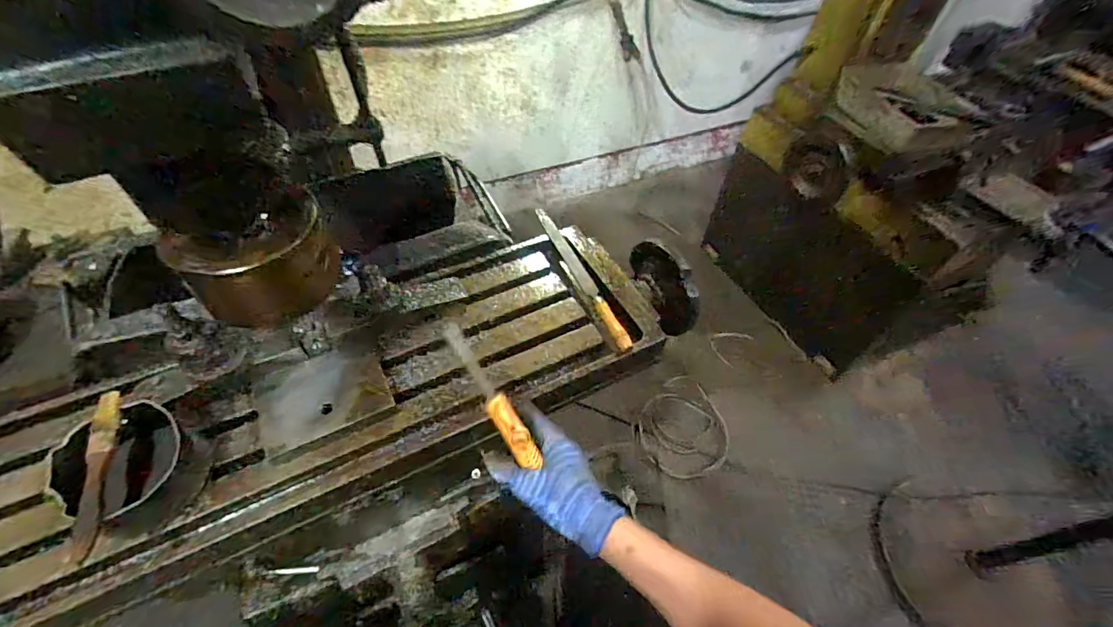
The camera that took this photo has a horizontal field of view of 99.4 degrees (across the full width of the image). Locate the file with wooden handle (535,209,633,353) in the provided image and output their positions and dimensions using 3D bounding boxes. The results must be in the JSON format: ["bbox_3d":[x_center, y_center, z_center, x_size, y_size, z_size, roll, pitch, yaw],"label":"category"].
[{"bbox_3d":[0.032,-0.055,0.643,0.020,0.018,0.278,-17,54,-16],"label":"file with wooden handle"}]

